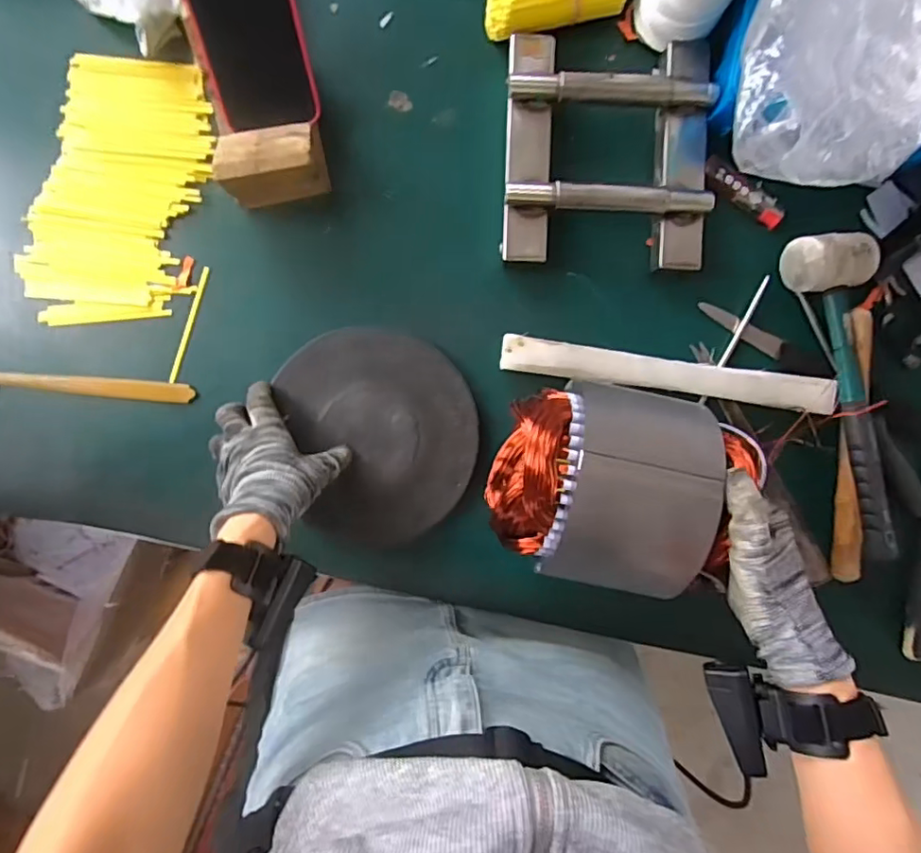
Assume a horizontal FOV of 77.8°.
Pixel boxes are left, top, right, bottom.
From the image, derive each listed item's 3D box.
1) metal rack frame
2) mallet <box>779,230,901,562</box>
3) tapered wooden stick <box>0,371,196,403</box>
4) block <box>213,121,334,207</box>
[{"bbox_3d":[0.131,-0.241,0.505,0.178,0.041,0.192,2,93,-2],"label":"metal rack frame"},{"bbox_3d":[0.358,-0.031,0.509,0.071,0.054,0.284,-16,93,-1],"label":"mallet"},{"bbox_3d":[-0.352,-0.038,0.518,0.209,0.014,0.017,5,92,-2],"label":"tapered wooden stick"},{"bbox_3d":[-0.162,-0.228,0.490,0.084,0.069,0.059,-6,93,-1],"label":"block"}]

